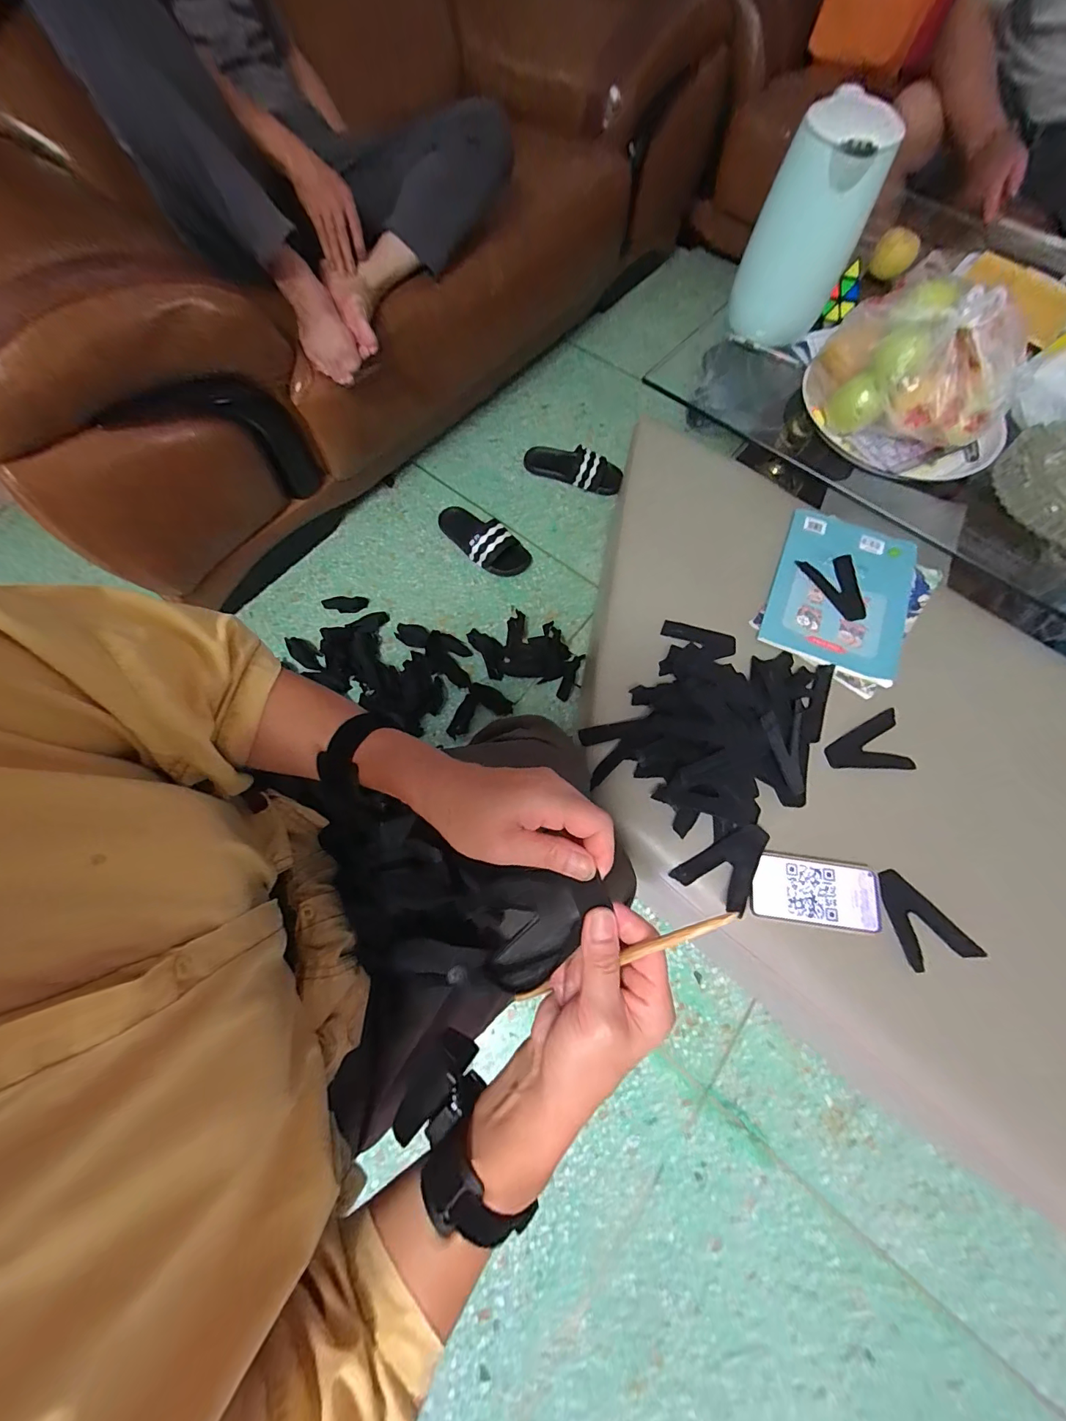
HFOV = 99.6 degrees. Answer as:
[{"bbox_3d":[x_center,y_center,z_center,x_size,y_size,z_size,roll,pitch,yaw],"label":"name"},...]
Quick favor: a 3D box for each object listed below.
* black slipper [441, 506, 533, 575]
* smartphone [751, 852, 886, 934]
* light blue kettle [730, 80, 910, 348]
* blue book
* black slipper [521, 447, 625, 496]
[{"bbox_3d":[-0.123,-0.401,1.044,0.238,0.059,0.101,37,75,10],"label":"black slipper"},{"bbox_3d":[0.327,0.212,0.523,0.148,0.009,0.071,7,72,1],"label":"smartphone"},{"bbox_3d":[0.399,-0.698,0.681,0.124,0.250,0.107,-25,72,-11],"label":"light blue kettle"},{"bbox_3d":[0.449,-0.174,0.654,0.186,0.006,0.252,23,73,6],"label":"blue book"},{"bbox_3d":[0.099,-0.596,1.107,0.246,0.054,0.090,28,74,7],"label":"black slipper"}]

